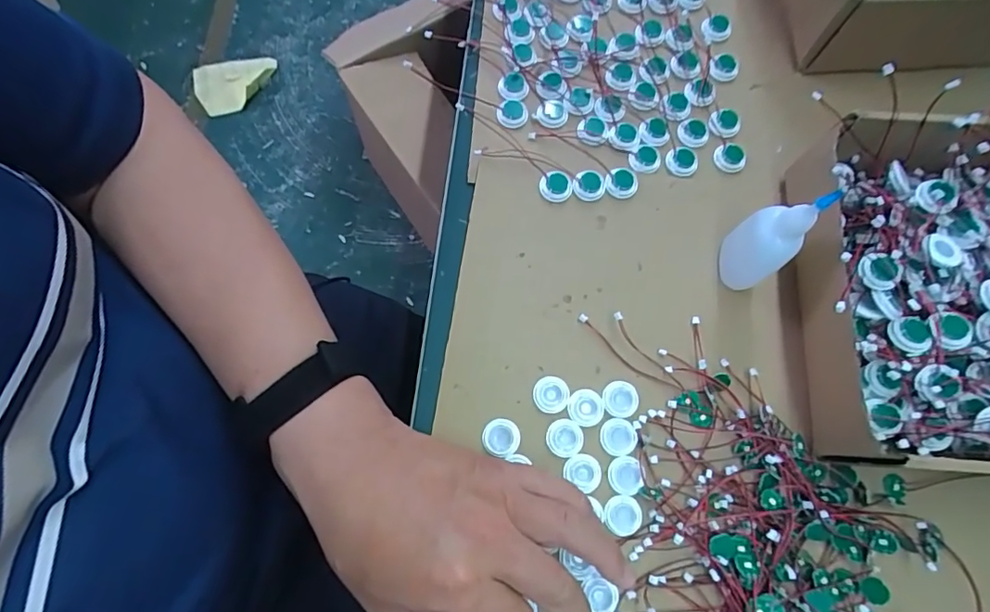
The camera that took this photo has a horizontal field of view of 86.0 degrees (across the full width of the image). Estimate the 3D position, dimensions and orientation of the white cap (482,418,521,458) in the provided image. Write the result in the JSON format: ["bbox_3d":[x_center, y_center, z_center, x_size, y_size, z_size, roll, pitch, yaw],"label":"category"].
[{"bbox_3d":[0.004,0.082,0.331,0.023,0.005,0.022,7,74,0],"label":"white cap"}]

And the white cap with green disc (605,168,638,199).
[{"bbox_3d":[0.090,-0.088,0.377,0.022,0.005,0.023,0,74,-1],"label":"white cap with green disc"}]

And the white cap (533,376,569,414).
[{"bbox_3d":[0.036,0.057,0.339,0.022,0.004,0.023,0,74,-1],"label":"white cap"}]

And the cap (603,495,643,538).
[{"bbox_3d":[0.078,0.127,0.320,0.022,0.004,0.023,0,74,-1],"label":"cap"}]

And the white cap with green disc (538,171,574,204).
[{"bbox_3d":[0.043,-0.084,0.374,0.023,0.006,0.021,0,74,-1],"label":"white cap with green disc"}]

